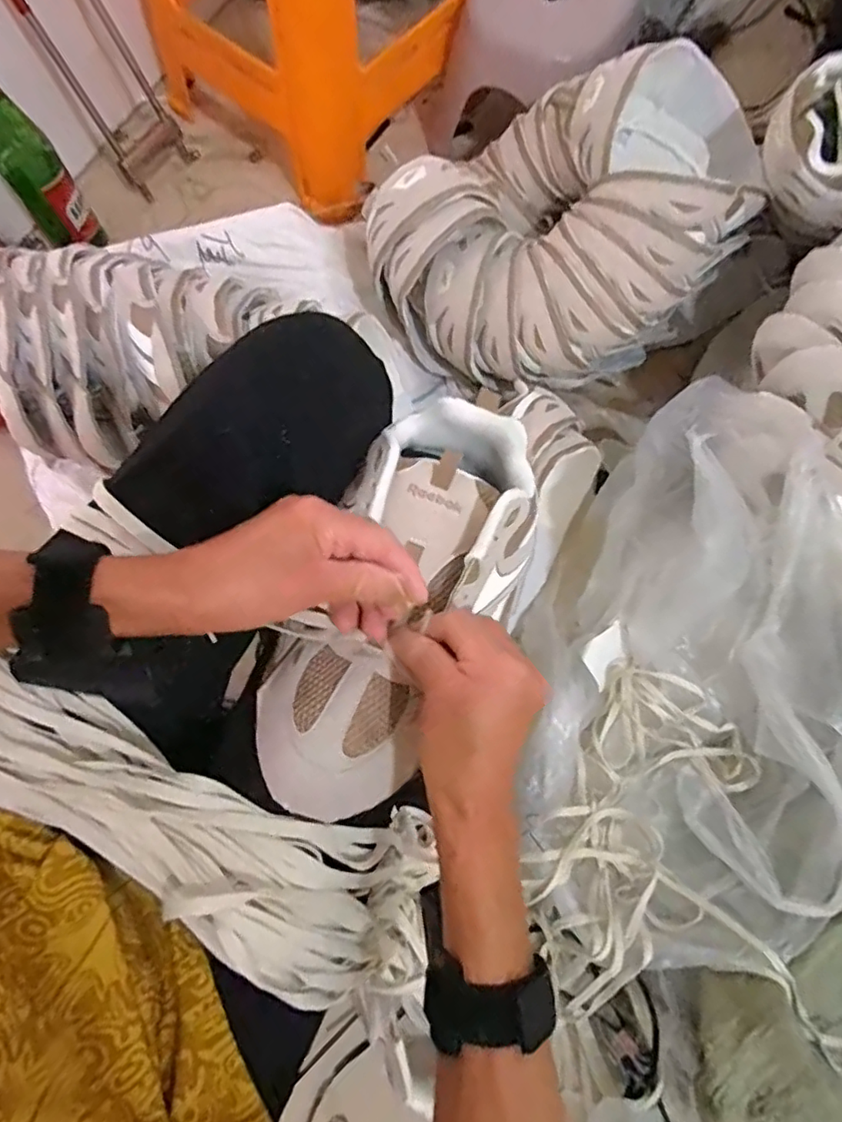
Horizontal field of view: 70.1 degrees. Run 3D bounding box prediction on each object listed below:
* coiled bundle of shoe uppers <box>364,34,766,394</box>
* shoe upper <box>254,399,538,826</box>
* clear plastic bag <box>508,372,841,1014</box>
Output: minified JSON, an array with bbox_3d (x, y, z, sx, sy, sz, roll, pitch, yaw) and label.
[{"bbox_3d":[0.172,-0.400,0.696,0.326,0.149,0.422,37,77,9],"label":"coiled bundle of shoe uppers"},{"bbox_3d":[-0.008,0.019,0.347,0.110,0.057,0.257,27,76,6],"label":"shoe upper"},{"bbox_3d":[0.269,0.116,0.602,0.325,0.199,0.547,6,74,1],"label":"clear plastic bag"}]

